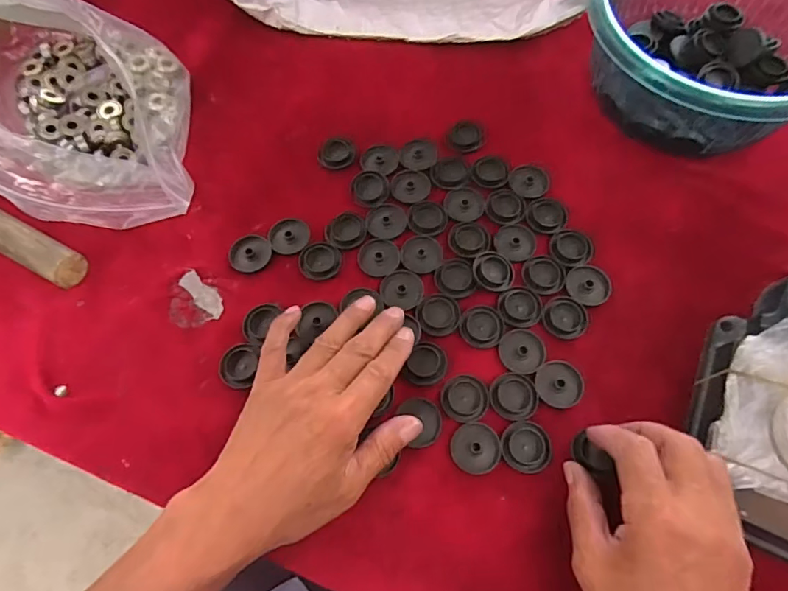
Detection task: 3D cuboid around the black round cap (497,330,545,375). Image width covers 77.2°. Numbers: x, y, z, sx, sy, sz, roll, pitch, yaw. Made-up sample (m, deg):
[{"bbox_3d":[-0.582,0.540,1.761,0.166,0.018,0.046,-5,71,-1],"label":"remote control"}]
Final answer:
[{"bbox_3d":[0.094,0.040,0.361,0.032,0.007,0.033,0,66,1],"label":"black round cap"}]

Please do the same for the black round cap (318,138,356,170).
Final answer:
[{"bbox_3d":[-0.050,-0.125,0.437,0.032,0.010,0.029,14,67,7],"label":"black round cap"}]

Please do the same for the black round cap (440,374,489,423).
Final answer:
[{"bbox_3d":[0.050,0.071,0.345,0.032,0.004,0.033,0,66,1],"label":"black round cap"}]

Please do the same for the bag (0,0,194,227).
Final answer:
[{"bbox_3d":[-0.264,-0.188,0.375,0.166,0.173,0.297,-26,68,-10],"label":"bag"}]

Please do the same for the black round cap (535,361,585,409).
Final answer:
[{"bbox_3d":[0.118,0.063,0.350,0.034,0.004,0.032,0,66,1],"label":"black round cap"}]

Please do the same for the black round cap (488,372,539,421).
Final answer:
[{"bbox_3d":[0.084,0.070,0.345,0.032,0.004,0.032,0,66,1],"label":"black round cap"}]

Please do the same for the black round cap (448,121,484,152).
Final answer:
[{"bbox_3d":[0.063,-0.139,0.435,0.030,0.012,0.028,0,66,1],"label":"black round cap"}]

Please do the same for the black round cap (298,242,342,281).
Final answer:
[{"bbox_3d":[-0.059,-0.028,0.393,0.034,0.004,0.032,0,66,1],"label":"black round cap"}]

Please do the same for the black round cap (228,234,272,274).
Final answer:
[{"bbox_3d":[-0.117,-0.034,0.397,0.032,0.005,0.033,0,66,1],"label":"black round cap"}]

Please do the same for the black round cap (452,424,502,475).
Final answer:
[{"bbox_3d":[0.056,0.103,0.333,0.032,0.004,0.032,0,66,1],"label":"black round cap"}]

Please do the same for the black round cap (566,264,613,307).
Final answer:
[{"bbox_3d":[0.151,-0.007,0.383,0.034,0.010,0.031,0,66,1],"label":"black round cap"}]

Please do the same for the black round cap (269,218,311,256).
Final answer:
[{"bbox_3d":[-0.085,-0.049,0.402,0.032,0.004,0.033,0,66,1],"label":"black round cap"}]

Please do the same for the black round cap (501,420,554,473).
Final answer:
[{"bbox_3d":[0.089,0.102,0.332,0.032,0.004,0.032,0,66,1],"label":"black round cap"}]

